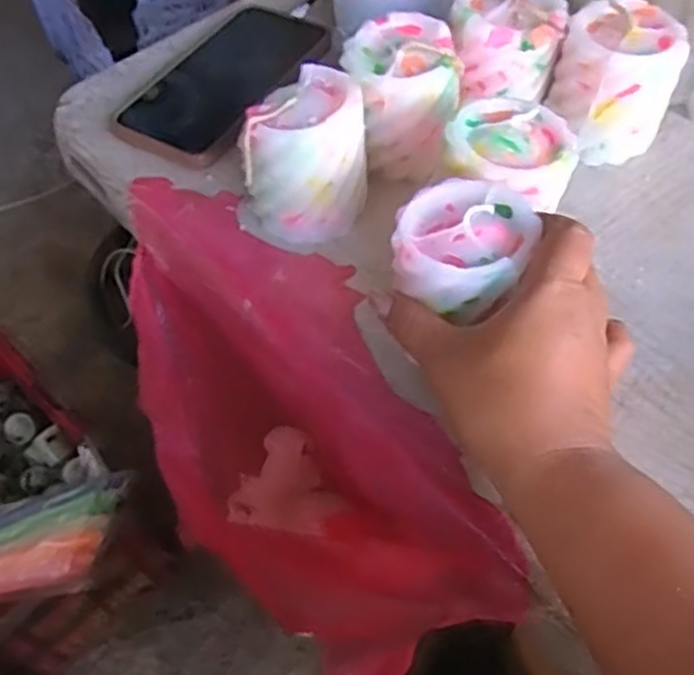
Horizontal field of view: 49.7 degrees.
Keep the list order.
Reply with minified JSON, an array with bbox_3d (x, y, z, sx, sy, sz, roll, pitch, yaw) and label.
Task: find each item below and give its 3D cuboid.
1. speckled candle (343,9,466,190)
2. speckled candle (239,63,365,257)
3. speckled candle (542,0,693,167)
[{"bbox_3d":[0.035,-0.142,0.447,0.067,0.070,0.076,7,56,9],"label":"speckled candle"},{"bbox_3d":[-0.024,-0.098,0.423,0.074,0.073,0.056,-29,58,-15],"label":"speckled candle"},{"bbox_3d":[0.162,-0.154,0.453,0.069,0.072,0.069,16,58,15],"label":"speckled candle"}]

